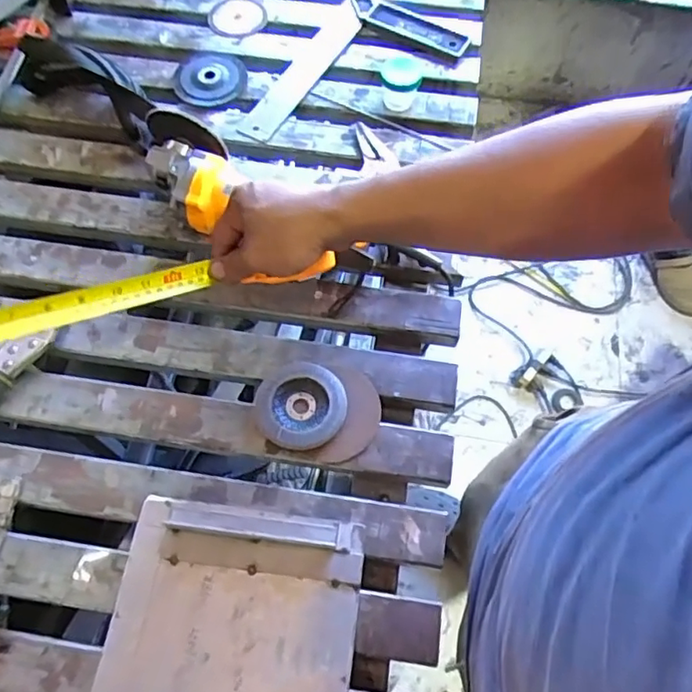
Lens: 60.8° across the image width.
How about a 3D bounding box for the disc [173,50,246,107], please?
[{"bbox_3d":[-0.178,-0.348,0.763,0.085,0.016,0.092,1,64,-2],"label":"disc"}]

